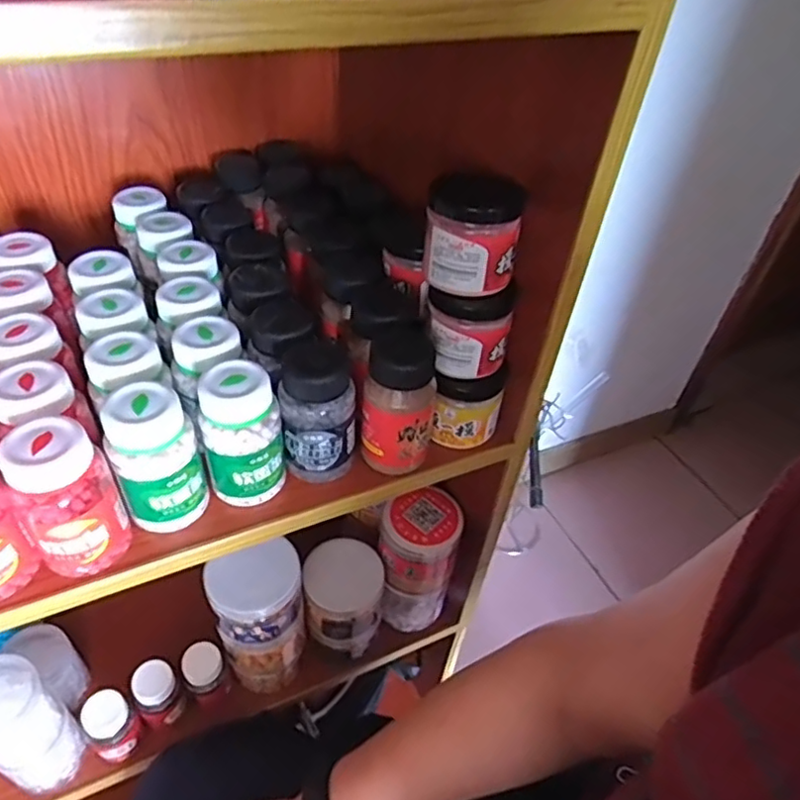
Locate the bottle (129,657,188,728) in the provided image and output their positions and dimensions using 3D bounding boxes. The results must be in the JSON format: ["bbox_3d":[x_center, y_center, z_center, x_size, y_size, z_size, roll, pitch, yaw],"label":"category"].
[{"bbox_3d":[-0.232,0.282,0.587,0.039,0.063,0.039,3,44,-3],"label":"bottle"}]

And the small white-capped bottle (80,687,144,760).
[{"bbox_3d":[-0.269,0.304,0.569,0.038,0.069,0.042,33,50,25],"label":"small white-capped bottle"}]

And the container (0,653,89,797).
[{"bbox_3d":[-0.326,0.284,0.528,0.056,0.153,0.061,33,50,25],"label":"container"}]

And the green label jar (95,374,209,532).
[{"bbox_3d":[-0.157,0.041,0.398,0.050,0.102,0.043,-15,48,-21],"label":"green label jar"}]

